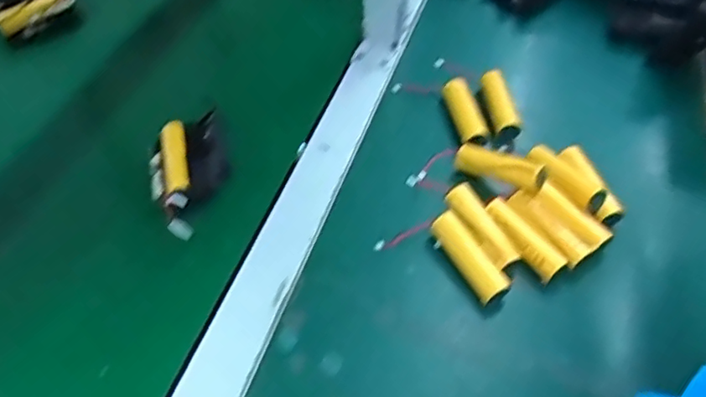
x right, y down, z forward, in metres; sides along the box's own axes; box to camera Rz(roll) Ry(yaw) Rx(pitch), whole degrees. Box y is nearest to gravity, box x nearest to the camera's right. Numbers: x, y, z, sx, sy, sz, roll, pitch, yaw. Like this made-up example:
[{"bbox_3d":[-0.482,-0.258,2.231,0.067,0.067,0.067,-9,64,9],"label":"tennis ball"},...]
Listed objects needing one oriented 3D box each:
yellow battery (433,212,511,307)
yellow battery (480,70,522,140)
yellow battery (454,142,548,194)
[{"bbox_3d":[0.084,0.042,0.428,0.021,0.017,0.072,-22,56,-21],"label":"yellow battery"},{"bbox_3d":[0.135,-0.085,0.531,0.020,0.026,0.069,-4,52,-8],"label":"yellow battery"},{"bbox_3d":[0.116,-0.025,0.466,0.074,0.018,0.017,22,51,34],"label":"yellow battery"}]

